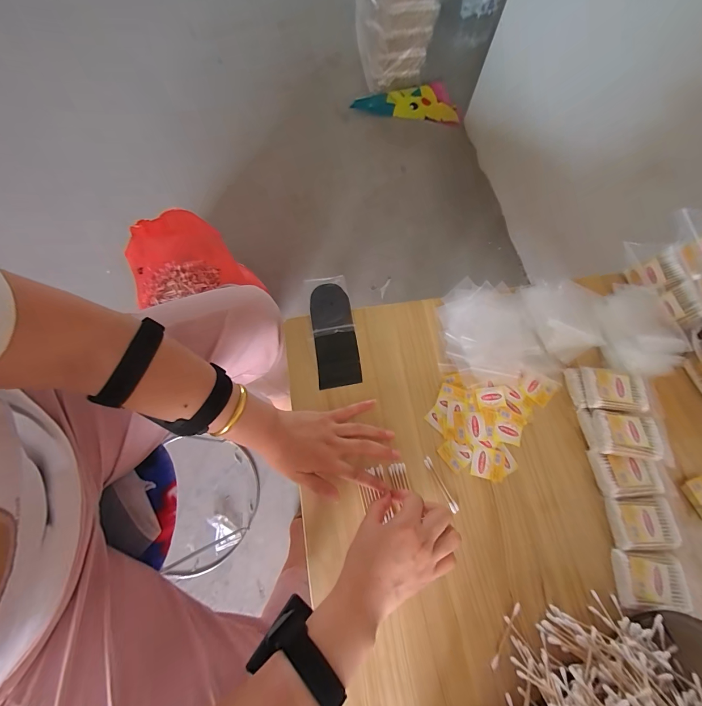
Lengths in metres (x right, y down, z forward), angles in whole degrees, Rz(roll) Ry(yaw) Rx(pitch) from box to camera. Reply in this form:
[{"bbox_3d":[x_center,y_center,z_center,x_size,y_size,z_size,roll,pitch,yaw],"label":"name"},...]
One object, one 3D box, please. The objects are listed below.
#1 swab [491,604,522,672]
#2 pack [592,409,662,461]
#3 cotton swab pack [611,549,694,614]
[{"bbox_3d":[0.174,0.317,0.360,0.008,0.005,0.071,32,73,9],"label":"swab"},{"bbox_3d":[0.358,0.106,0.414,0.069,0.021,0.056,9,71,1],"label":"pack"},{"bbox_3d":[0.352,0.269,0.374,0.072,0.017,0.061,6,71,0],"label":"cotton swab pack"}]

